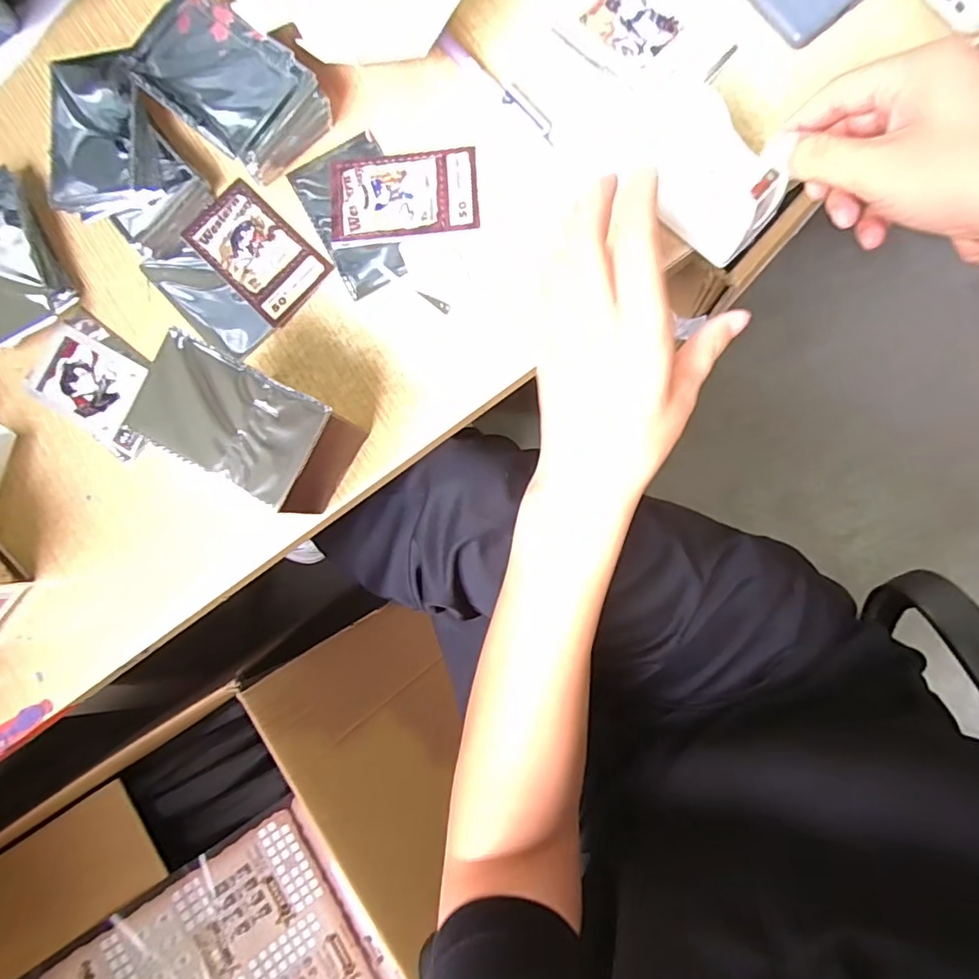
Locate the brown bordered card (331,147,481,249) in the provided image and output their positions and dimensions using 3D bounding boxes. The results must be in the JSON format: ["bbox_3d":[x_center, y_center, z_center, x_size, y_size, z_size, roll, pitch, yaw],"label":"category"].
[{"bbox_3d":[-0.064,-0.218,0.397,0.110,0.005,0.067,-3,86,8],"label":"brown bordered card"}]

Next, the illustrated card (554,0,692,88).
[{"bbox_3d":[0.099,-0.337,0.384,0.068,0.004,0.076,-44,82,3],"label":"illustrated card"}]

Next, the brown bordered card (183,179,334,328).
[{"bbox_3d":[-0.180,-0.185,0.411,0.109,0.005,0.062,44,87,7],"label":"brown bordered card"}]

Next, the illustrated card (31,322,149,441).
[{"bbox_3d":[-0.316,-0.085,0.417,0.091,0.007,0.063,27,90,9],"label":"illustrated card"}]

